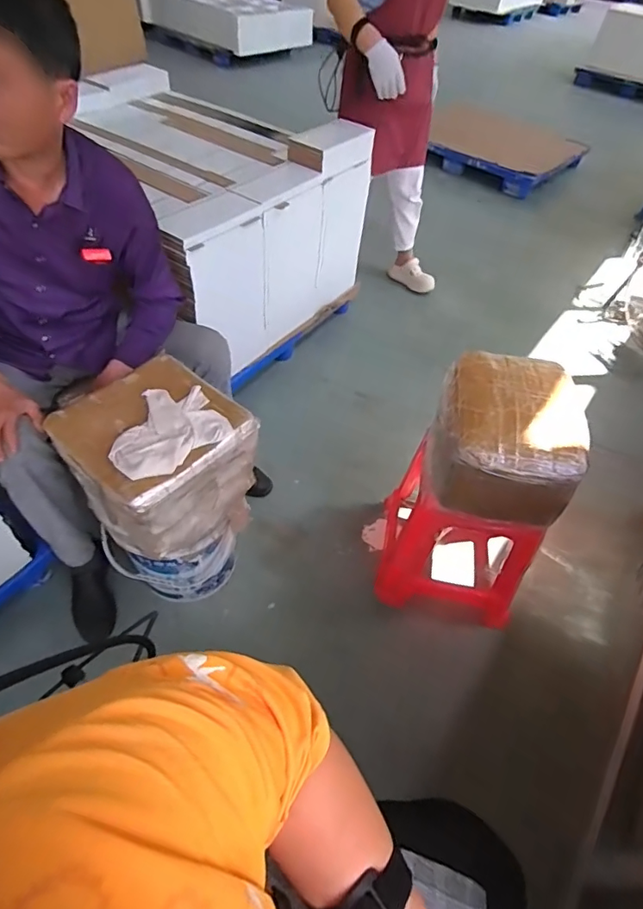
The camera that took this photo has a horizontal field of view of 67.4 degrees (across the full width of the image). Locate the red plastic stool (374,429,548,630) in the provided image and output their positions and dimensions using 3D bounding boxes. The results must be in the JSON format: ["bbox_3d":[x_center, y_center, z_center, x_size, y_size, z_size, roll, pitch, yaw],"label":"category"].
[{"bbox_3d":[0.374,0.178,1.268,0.371,0.431,0.362,12,51,5],"label":"red plastic stool"}]

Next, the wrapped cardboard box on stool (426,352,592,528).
[{"bbox_3d":[0.374,-0.034,1.018,0.262,0.207,0.311,9,50,3],"label":"wrapped cardboard box on stool"}]

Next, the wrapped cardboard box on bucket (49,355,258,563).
[{"bbox_3d":[-0.328,0.031,1.012,0.284,0.310,0.297,38,58,24],"label":"wrapped cardboard box on bucket"}]

